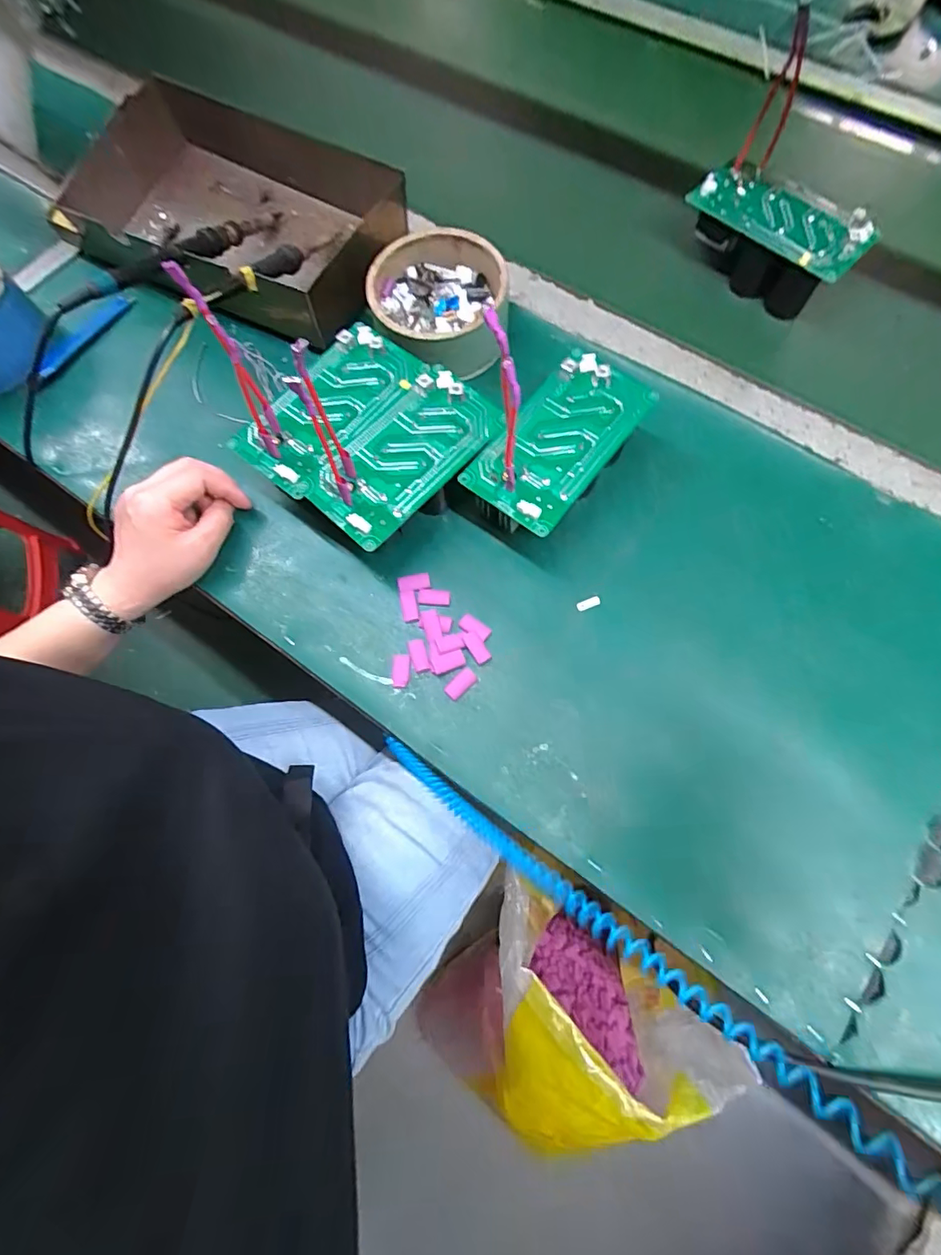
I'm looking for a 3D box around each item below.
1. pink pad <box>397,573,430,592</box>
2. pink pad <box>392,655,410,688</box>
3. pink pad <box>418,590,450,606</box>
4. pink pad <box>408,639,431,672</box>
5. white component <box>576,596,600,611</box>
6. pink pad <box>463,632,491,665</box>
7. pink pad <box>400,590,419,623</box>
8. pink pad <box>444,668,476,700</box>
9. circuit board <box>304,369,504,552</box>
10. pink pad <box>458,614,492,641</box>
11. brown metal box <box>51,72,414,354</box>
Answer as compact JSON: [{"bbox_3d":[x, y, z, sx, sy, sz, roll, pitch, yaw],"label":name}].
[{"bbox_3d":[-0.046,-0.036,0.413,0.026,0.004,0.013,-10,75,-1],"label":"pink pad"},{"bbox_3d":[-0.053,0.033,0.389,0.013,0.004,0.026,0,75,1],"label":"pink pad"},{"bbox_3d":[-0.029,-0.024,0.407,0.025,0.004,0.012,6,75,3],"label":"pink pad"},{"bbox_3d":[-0.040,0.021,0.392,0.012,0.004,0.026,-16,75,-3],"label":"pink pad"},{"bbox_3d":[0.094,-0.019,0.403,0.020,0.004,0.008,-21,75,-4],"label":"white component"},{"bbox_3d":[0.005,0.016,0.393,0.012,0.005,0.025,-33,76,-7],"label":"pink pad"},{"bbox_3d":[-0.050,-0.017,0.408,0.012,0.004,0.026,-12,75,-2],"label":"pink pad"},{"bbox_3d":[-0.007,0.043,0.384,0.025,0.004,0.012,-43,78,-9],"label":"pink pad"},{"bbox_3d":[-0.054,-0.135,0.386,0.086,0.018,0.150,41,80,11],"label":"circuit board"},{"bbox_3d":[0.004,0.000,0.397,0.025,0.004,0.013,35,79,10],"label":"pink pad"},{"bbox_3d":[-0.256,-0.409,0.496,0.333,0.074,0.188,27,75,9],"label":"brown metal box"}]

